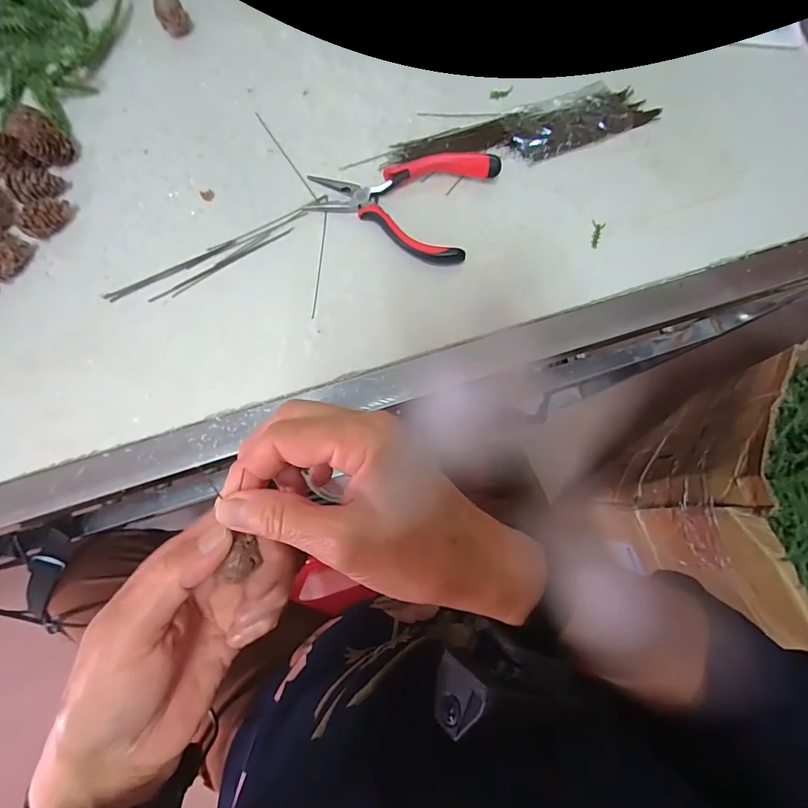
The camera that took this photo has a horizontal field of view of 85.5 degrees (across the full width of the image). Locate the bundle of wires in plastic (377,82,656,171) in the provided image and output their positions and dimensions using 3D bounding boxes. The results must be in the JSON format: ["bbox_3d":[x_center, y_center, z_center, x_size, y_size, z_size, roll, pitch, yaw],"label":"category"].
[{"bbox_3d":[0.094,-0.214,0.345,0.210,0.013,0.047,-17,82,-4],"label":"bundle of wires in plastic"}]

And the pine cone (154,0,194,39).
[{"bbox_3d":[-0.186,-0.312,0.351,0.023,0.021,0.022,0,81,-1],"label":"pine cone"}]

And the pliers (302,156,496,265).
[{"bbox_3d":[-0.004,-0.160,0.329,0.131,0.018,0.083,17,81,1],"label":"pliers"}]

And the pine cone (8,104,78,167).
[{"bbox_3d":[-0.271,-0.201,0.326,0.027,0.031,0.045,-42,84,-7],"label":"pine cone"}]

